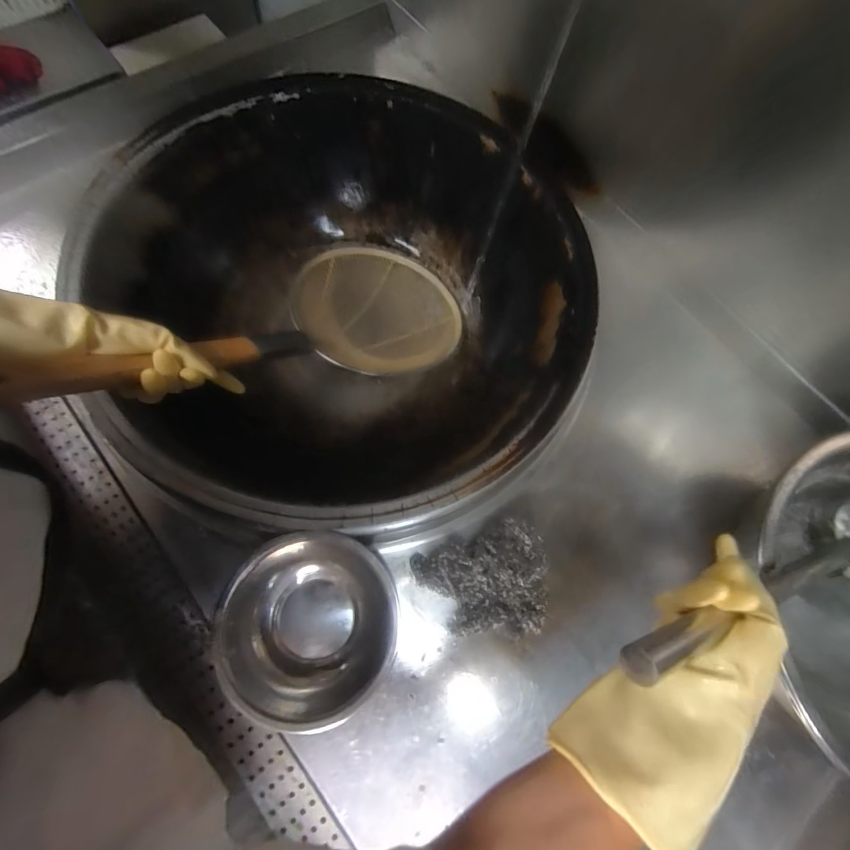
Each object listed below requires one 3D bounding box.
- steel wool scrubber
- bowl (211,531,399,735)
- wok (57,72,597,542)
[{"bbox_3d":[0.073,0.188,0.505,0.158,0.042,0.128,-11,74,-9],"label":"steel wool scrubber"},{"bbox_3d":[-0.124,0.219,0.473,0.183,0.067,0.188,2,73,-5],"label":"bowl"},{"bbox_3d":[-0.091,-0.183,0.663,0.647,0.226,0.663,2,73,-5],"label":"wok"}]

